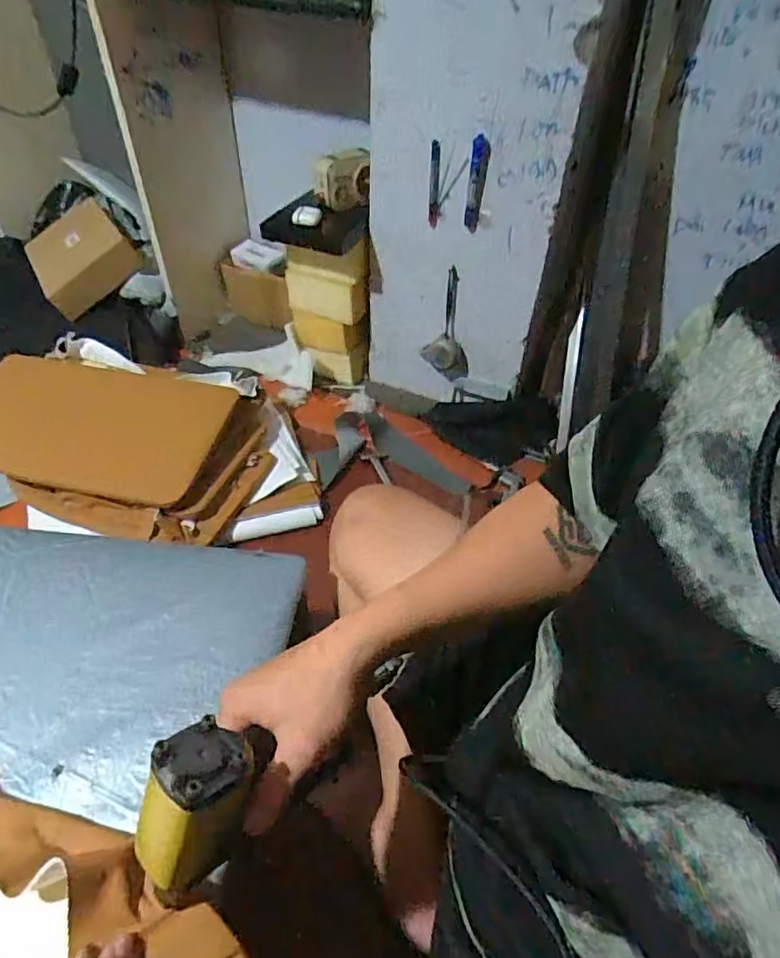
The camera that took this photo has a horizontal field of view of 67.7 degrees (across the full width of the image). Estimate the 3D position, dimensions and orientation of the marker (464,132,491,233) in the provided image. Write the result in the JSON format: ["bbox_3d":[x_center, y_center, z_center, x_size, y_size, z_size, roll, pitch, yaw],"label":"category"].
[{"bbox_3d":[0.147,-0.501,0.989,0.029,0.148,0.026,6,44,4],"label":"marker"}]

